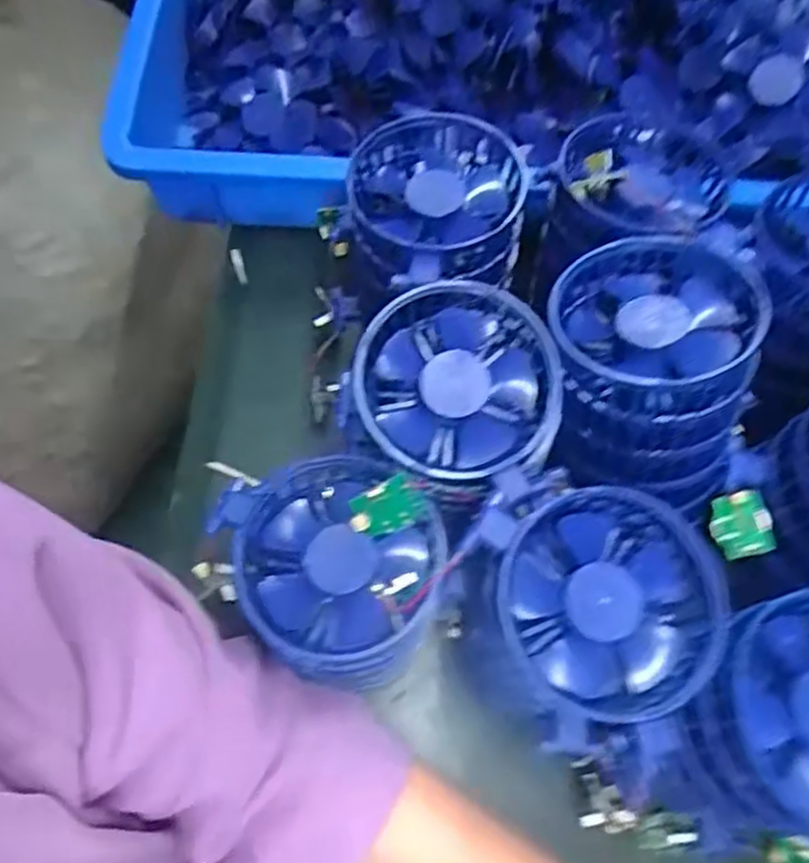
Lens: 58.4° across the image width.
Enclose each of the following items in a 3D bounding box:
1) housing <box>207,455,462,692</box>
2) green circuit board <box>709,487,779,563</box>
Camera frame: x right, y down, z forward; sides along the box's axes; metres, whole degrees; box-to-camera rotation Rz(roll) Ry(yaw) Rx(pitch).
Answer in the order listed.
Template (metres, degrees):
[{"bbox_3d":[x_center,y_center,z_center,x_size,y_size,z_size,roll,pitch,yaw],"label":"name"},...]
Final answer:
[{"bbox_3d":[-0.030,0.064,0.338,0.090,0.067,0.098,2,65,-4],"label":"housing"},{"bbox_3d":[0.166,0.047,0.358,0.027,0.004,0.031,-22,77,24],"label":"green circuit board"}]

